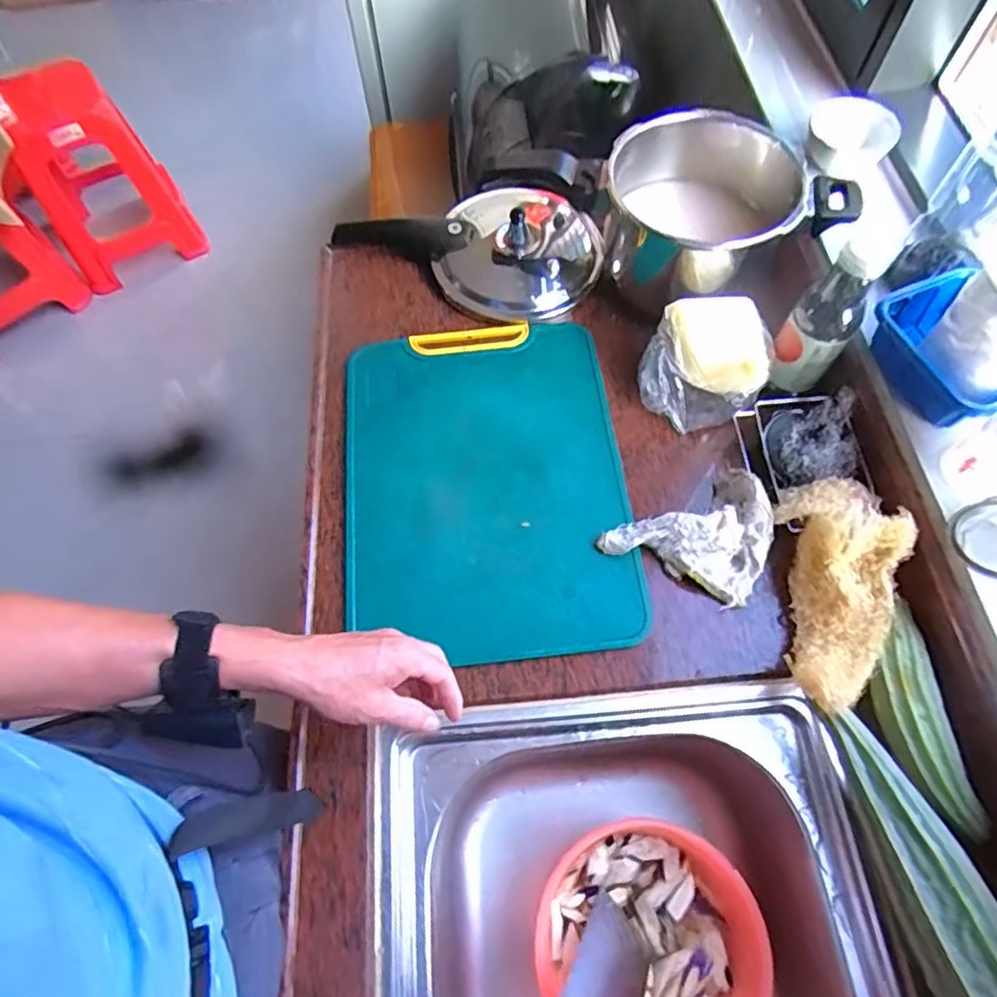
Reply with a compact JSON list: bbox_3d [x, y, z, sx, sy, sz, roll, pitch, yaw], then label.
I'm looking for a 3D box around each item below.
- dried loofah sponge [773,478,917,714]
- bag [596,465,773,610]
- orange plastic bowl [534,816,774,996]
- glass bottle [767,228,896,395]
[{"bbox_3d":[0.314,0.080,0.550,0.099,0.065,0.208,3,65,4],"label":"dried loofah sponge"},{"bbox_3d":[0.201,0.024,0.610,0.142,0.041,0.138,30,69,15],"label":"bag"},{"bbox_3d":[0.147,0.429,0.592,0.199,0.076,0.204,-1,65,2],"label":"orange plastic bowl"},{"bbox_3d":[0.320,-0.174,0.598,0.060,0.181,0.052,35,71,17],"label":"glass bottle"}]

